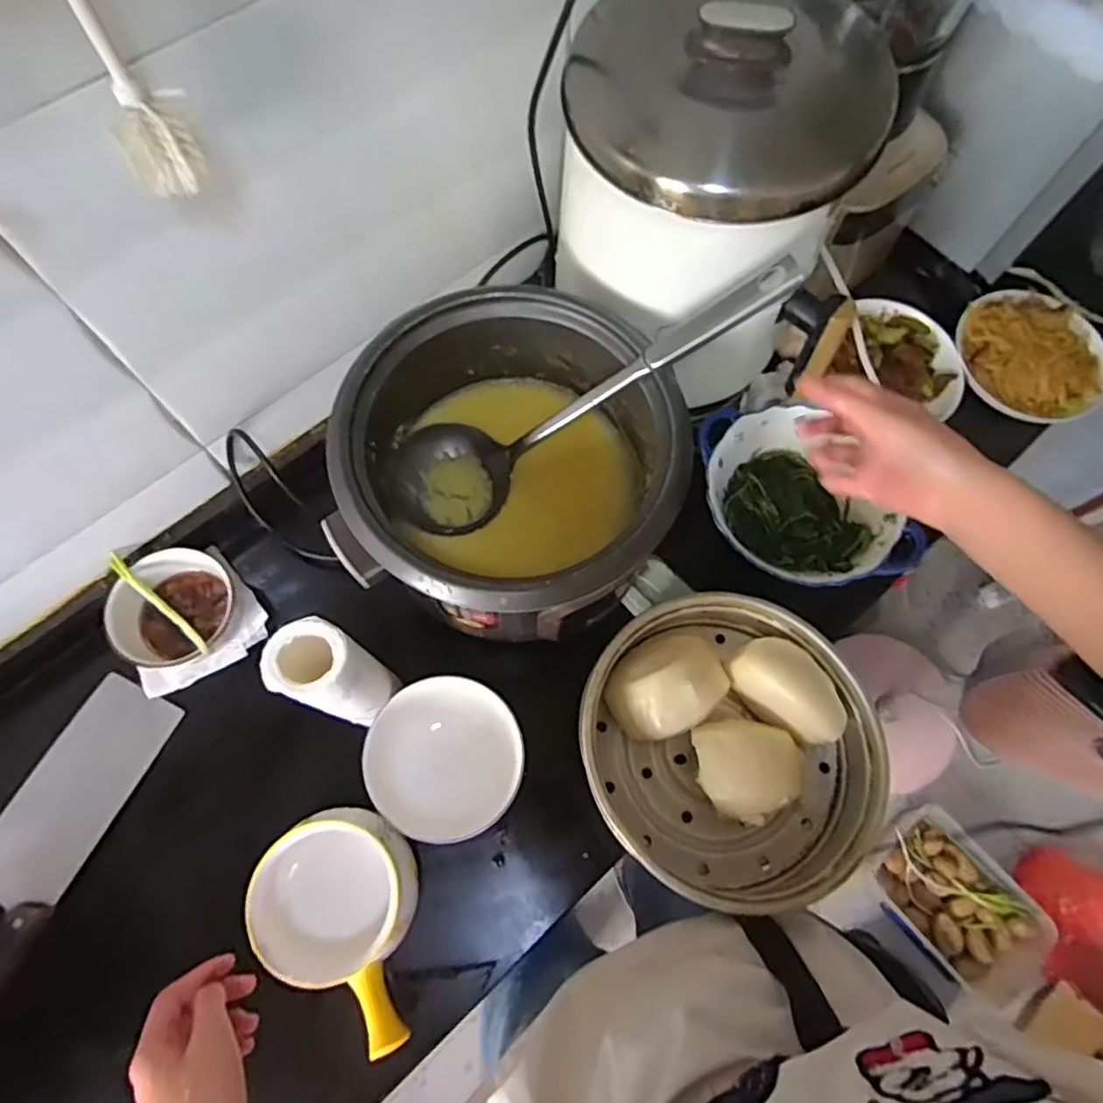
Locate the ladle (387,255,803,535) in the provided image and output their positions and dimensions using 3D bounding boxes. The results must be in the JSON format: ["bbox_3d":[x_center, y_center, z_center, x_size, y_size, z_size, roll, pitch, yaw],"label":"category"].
[{"bbox_3d":[0.031,-0.124,0.568,0.367,0.081,0.101,-25,71,21],"label":"ladle"}]

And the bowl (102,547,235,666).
[{"bbox_3d":[-0.371,0.053,0.660,0.108,0.055,0.100,1,71,-2],"label":"bowl"}]

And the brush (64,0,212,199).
[{"bbox_3d":[-0.208,-0.248,0.287,0.035,0.206,0.028,-25,74,-10],"label":"brush"}]

